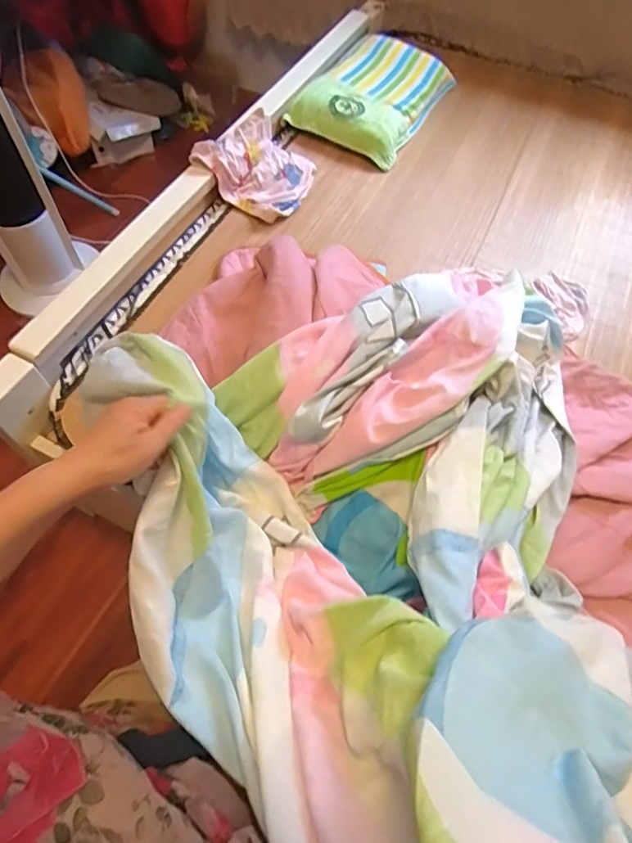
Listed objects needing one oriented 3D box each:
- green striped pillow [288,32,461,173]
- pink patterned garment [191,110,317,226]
[{"bbox_3d":[0.147,-0.787,1.205,0.259,0.071,0.424,27,64,11],"label":"green striped pillow"},{"bbox_3d":[-0.113,-0.525,1.018,0.195,0.094,0.215,23,63,9],"label":"pink patterned garment"}]

